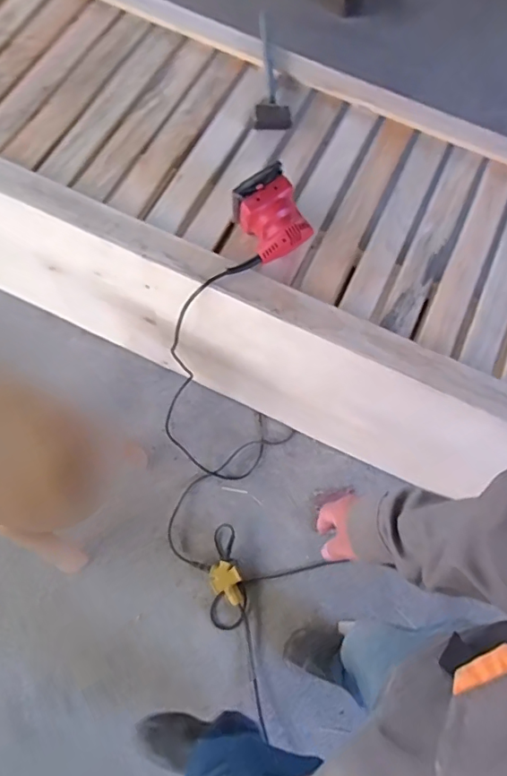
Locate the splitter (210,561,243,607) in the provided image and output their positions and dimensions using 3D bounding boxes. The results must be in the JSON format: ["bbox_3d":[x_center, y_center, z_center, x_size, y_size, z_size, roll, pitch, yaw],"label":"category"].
[{"bbox_3d":[-0.065,0.478,1.234,0.070,0.031,0.105,-21,74,-11],"label":"splitter"}]

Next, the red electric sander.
[{"bbox_3d":[0.037,-0.300,0.885,0.100,0.084,0.128,-28,75,-13],"label":"red electric sander"}]

